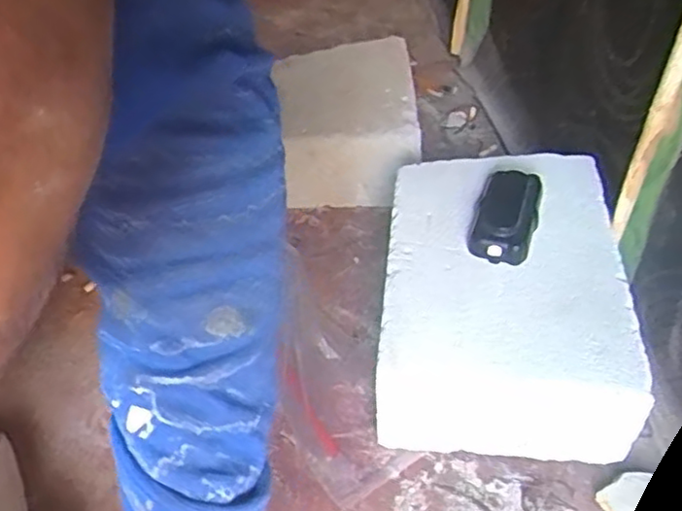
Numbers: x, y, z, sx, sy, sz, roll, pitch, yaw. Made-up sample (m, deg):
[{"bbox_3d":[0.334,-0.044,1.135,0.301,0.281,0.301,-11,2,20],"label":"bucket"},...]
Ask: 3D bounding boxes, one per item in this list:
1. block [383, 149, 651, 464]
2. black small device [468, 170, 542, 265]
[{"bbox_3d":[0.139,0.035,0.593,0.192,0.116,0.273,3,41,7],"label":"block"},{"bbox_3d":[0.144,-0.037,0.574,0.051,0.030,0.104,10,43,15],"label":"black small device"}]

